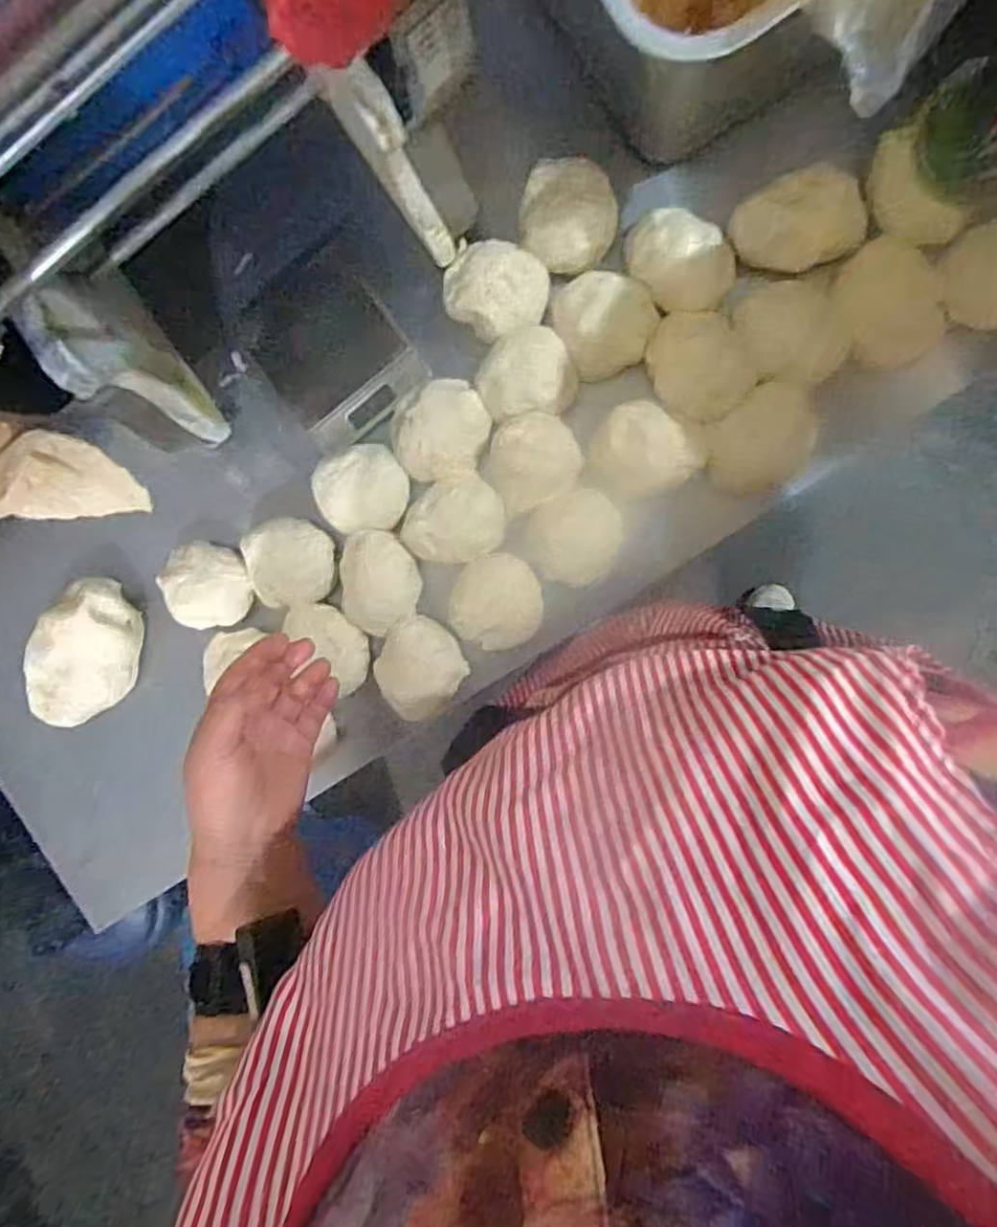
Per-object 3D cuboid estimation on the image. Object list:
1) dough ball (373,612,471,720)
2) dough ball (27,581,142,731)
[{"bbox_3d":[-0.060,0.040,0.524,0.064,0.035,0.070,1,95,7],"label":"dough ball"},{"bbox_3d":[-0.336,0.034,0.562,0.075,0.037,0.122,23,97,5],"label":"dough ball"}]

